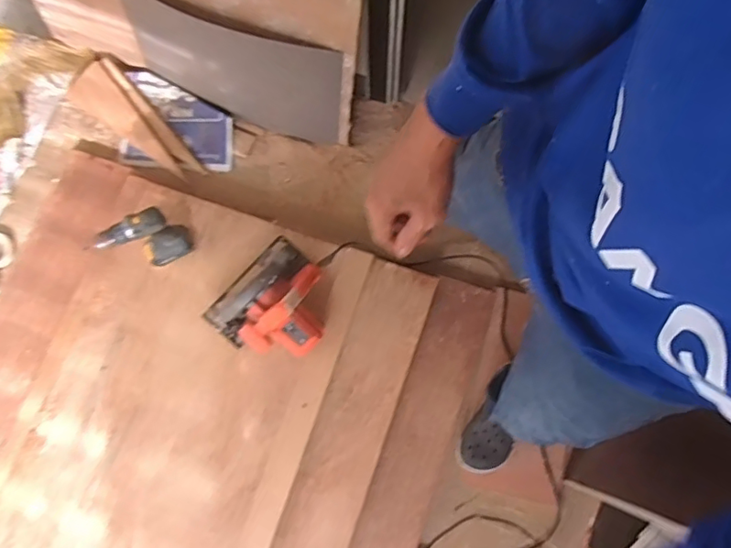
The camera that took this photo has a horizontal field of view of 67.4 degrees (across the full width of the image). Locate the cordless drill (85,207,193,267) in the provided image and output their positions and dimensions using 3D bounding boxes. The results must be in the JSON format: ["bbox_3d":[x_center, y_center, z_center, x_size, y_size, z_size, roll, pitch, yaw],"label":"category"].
[{"bbox_3d":[-0.524,-0.072,1.300,0.185,0.215,0.067,-28,78,-5],"label":"cordless drill"}]

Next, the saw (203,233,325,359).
[{"bbox_3d":[-0.210,0.071,1.290,0.247,0.189,0.274,43,81,10],"label":"saw"}]

